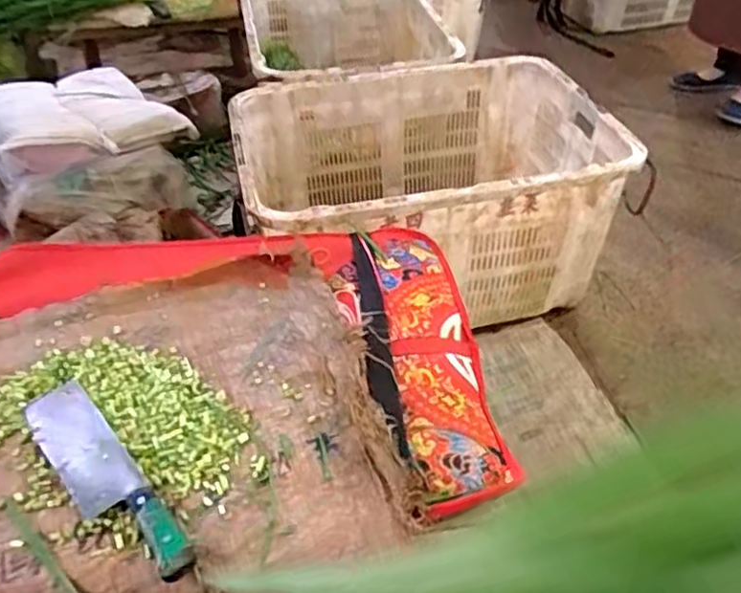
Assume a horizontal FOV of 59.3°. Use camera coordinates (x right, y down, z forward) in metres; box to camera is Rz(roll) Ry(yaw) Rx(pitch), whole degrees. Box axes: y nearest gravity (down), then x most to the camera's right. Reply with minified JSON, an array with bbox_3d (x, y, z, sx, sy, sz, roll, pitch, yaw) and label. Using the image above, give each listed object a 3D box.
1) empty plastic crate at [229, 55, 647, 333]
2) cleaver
[{"bbox_3d":[0.122,-0.211,1.288,0.689,0.319,0.510,-10,43,-10],"label":"empty plastic crate"},{"bbox_3d":[-0.263,0.174,0.635,0.063,0.022,0.269,-31,50,-29],"label":"cleaver"}]

